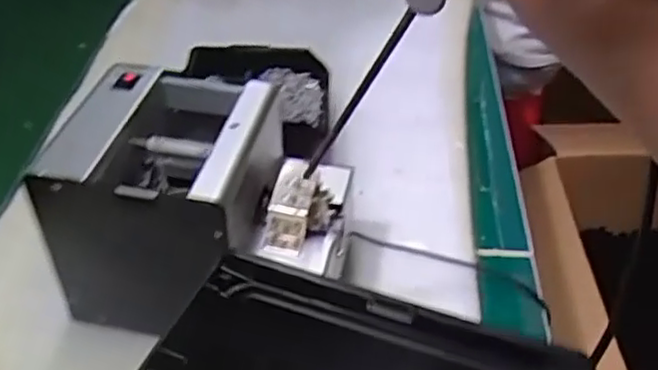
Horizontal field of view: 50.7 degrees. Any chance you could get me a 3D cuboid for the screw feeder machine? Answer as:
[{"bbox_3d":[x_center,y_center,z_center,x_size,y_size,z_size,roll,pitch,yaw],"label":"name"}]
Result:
[{"bbox_3d":[-0.087,0.020,0.481,0.193,0.145,0.129,3,40,5],"label":"screw feeder machine"}]

